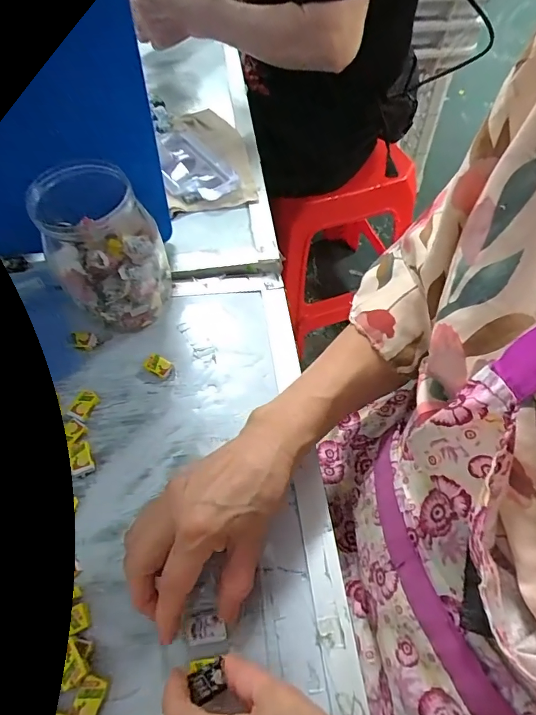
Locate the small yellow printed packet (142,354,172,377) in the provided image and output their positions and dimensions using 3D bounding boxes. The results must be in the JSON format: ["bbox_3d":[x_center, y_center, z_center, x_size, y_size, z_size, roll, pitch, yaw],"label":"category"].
[{"bbox_3d":[-0.104,0.007,0.397,0.028,0.011,0.016,25,62,16],"label":"small yellow printed packet"}]

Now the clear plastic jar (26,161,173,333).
[{"bbox_3d":[-0.150,-0.100,0.396,0.101,0.133,0.098,-22,60,-12],"label":"clear plastic jar"}]

